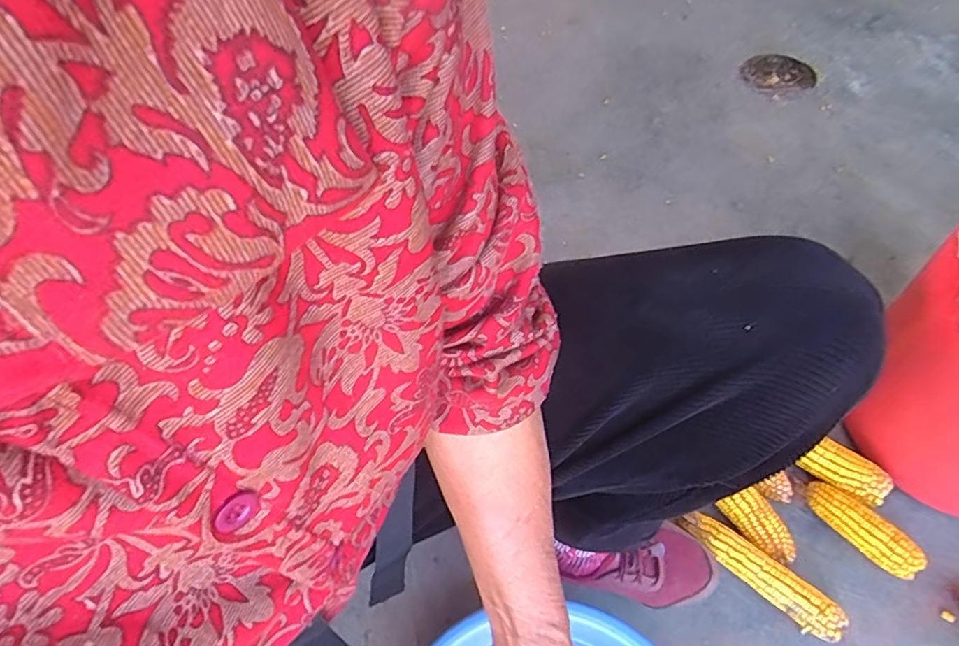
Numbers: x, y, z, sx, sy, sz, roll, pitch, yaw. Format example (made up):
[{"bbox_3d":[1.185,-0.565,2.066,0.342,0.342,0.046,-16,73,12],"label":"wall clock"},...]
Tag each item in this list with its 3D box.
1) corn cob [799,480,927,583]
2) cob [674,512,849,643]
[{"bbox_3d":[0.452,0.242,0.643,0.045,0.045,0.131,-37,64,-16],"label":"corn cob"},{"bbox_3d":[0.320,0.286,0.627,0.189,0.044,0.043,36,69,22],"label":"cob"}]

